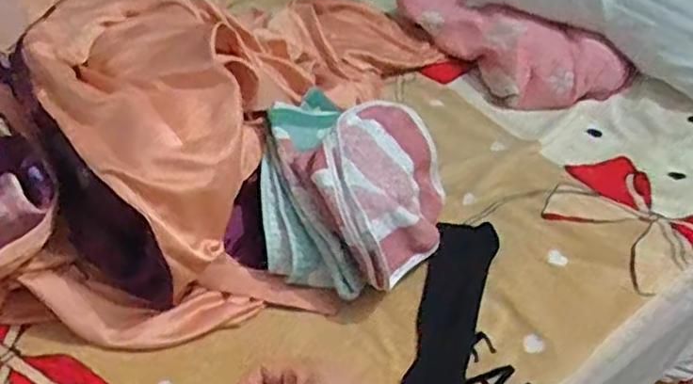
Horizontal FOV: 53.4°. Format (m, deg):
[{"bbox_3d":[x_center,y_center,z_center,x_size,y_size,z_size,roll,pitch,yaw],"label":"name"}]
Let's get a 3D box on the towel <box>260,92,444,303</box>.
[{"bbox_3d":[0.004,0.004,0.809,0.205,0.140,0.220,11,40,15],"label":"towel"}]

